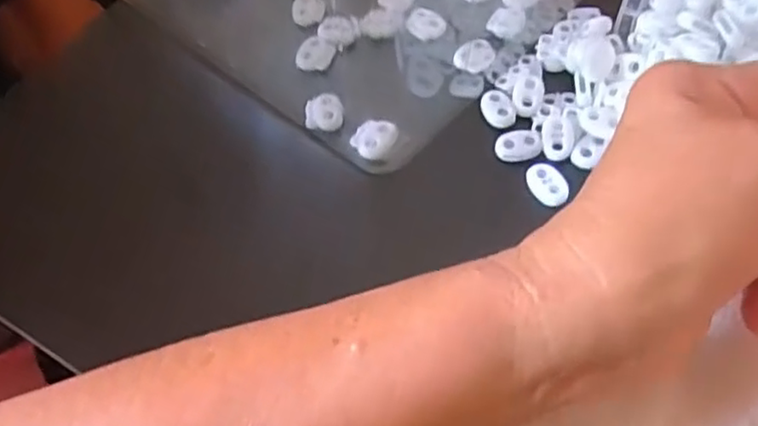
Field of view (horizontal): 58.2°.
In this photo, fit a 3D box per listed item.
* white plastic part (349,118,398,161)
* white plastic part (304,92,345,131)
[{"bbox_3d":[-0.003,-0.037,0.339,0.022,0.008,0.020,-2,56,3],"label":"white plastic part"},{"bbox_3d":[-0.028,-0.051,0.349,0.019,0.010,0.022,-10,56,-2],"label":"white plastic part"}]

